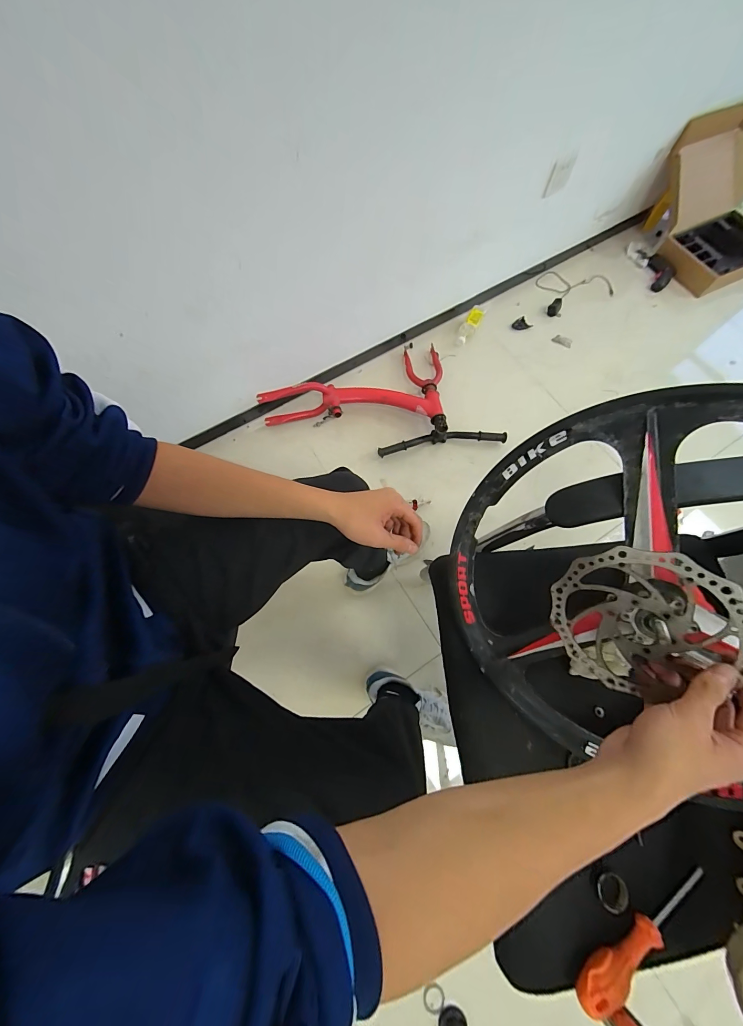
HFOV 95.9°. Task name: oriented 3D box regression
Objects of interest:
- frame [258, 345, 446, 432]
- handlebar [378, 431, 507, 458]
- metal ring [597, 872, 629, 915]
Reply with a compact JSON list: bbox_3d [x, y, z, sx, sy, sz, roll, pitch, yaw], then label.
[{"bbox_3d":[-0.041,-0.457,1.105,0.562,0.136,0.380,6,71,2],"label":"frame"},{"bbox_3d":[0.221,-0.228,1.047,0.402,0.053,0.054,-7,71,-3],"label":"handlebar"},{"bbox_3d":[0.266,0.419,0.371,0.033,0.007,0.032,0,71,0],"label":"metal ring"}]

